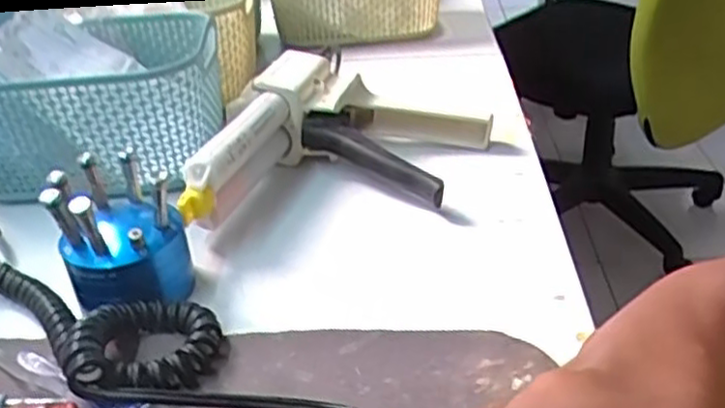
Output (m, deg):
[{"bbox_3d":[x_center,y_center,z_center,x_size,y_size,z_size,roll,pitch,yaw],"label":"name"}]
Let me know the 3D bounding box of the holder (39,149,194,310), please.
[{"bbox_3d":[-0.118,0.012,0.357,0.058,0.068,0.056,-12,32,-14],"label":"holder"}]

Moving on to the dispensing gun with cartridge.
[{"bbox_3d":[-0.017,-0.031,0.434,0.139,0.063,0.165,10,34,21],"label":"dispensing gun with cartridge"}]

